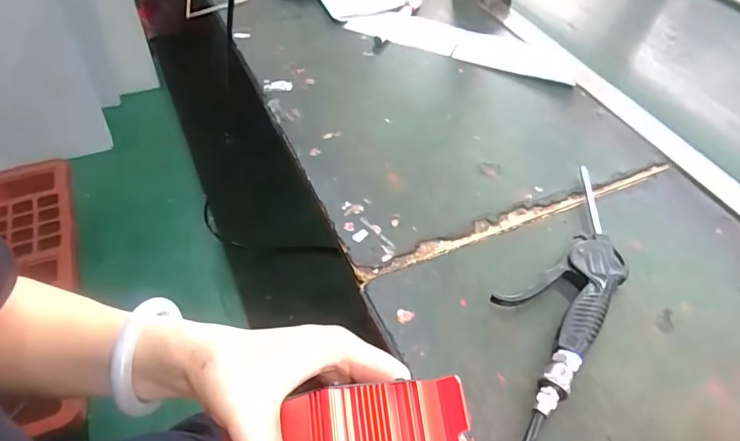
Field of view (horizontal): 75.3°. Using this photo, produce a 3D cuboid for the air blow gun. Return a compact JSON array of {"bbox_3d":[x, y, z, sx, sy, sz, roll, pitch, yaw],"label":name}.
[{"bbox_3d":[0.182,0.047,0.436,0.081,0.021,0.263,31,55,22],"label":"air blow gun"}]

